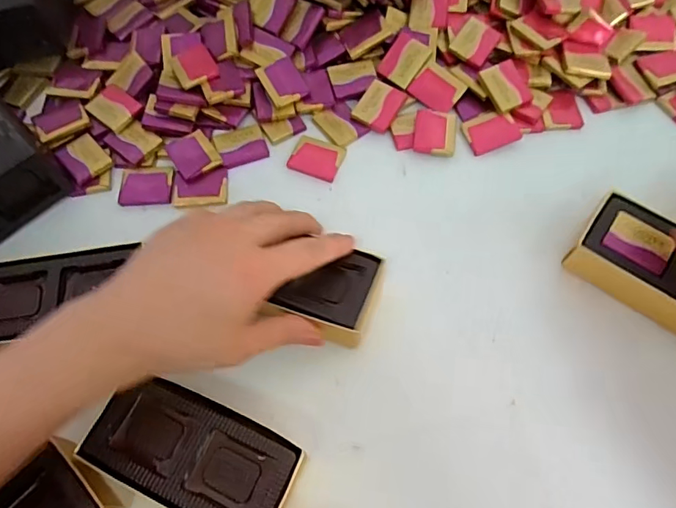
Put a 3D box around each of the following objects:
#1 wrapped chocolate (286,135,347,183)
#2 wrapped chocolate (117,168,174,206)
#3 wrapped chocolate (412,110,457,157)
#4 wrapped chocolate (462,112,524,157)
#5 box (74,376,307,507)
[{"bbox_3d":[-0.017,-0.076,0.389,0.040,0.004,0.034,19,66,11],"label":"wrapped chocolate"},{"bbox_3d":[-0.148,-0.054,0.377,0.041,0.004,0.033,-1,64,1],"label":"wrapped chocolate"},{"bbox_3d":[0.078,-0.097,0.393,0.032,0.006,0.041,6,64,5],"label":"wrapped chocolate"},{"bbox_3d":[0.123,-0.100,0.394,0.040,0.006,0.033,-20,65,-8],"label":"wrapped chocolate"},{"bbox_3d":[-0.079,0.113,0.279,0.112,0.032,0.056,23,67,13],"label":"box"}]

